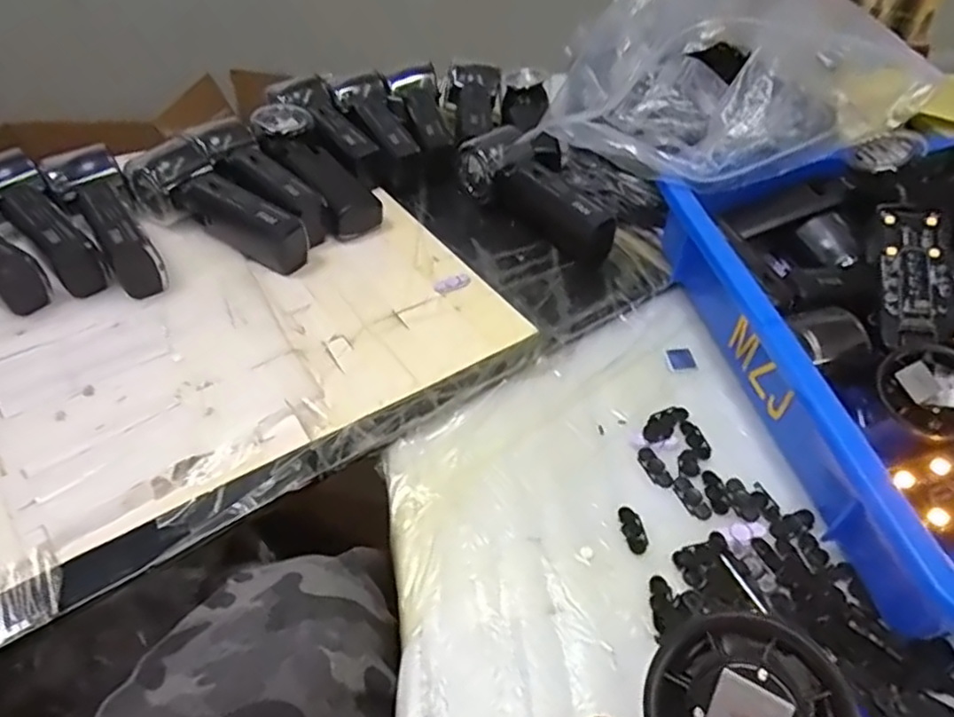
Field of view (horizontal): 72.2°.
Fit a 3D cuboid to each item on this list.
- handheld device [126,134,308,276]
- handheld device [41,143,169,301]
[{"bbox_3d":[-0.207,-0.118,0.524,0.153,0.051,0.064,32,52,26],"label":"handheld device"},{"bbox_3d":[-0.284,-0.105,0.503,0.052,0.051,0.146,-25,52,-25],"label":"handheld device"}]

